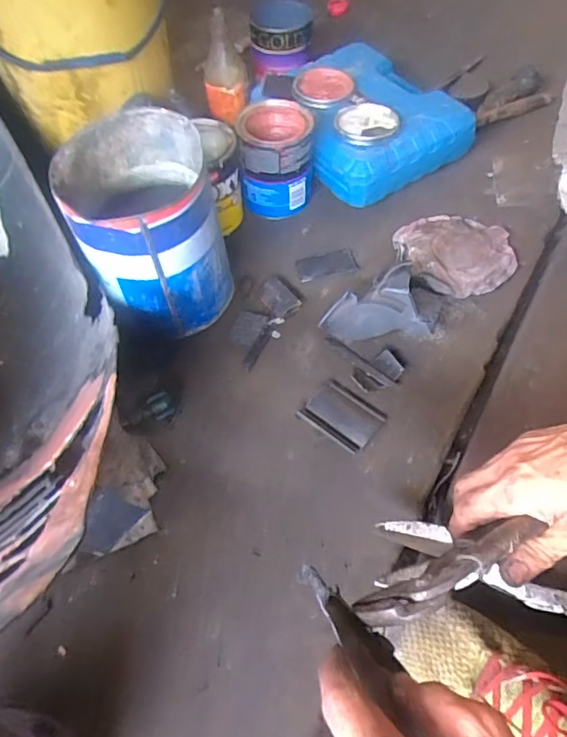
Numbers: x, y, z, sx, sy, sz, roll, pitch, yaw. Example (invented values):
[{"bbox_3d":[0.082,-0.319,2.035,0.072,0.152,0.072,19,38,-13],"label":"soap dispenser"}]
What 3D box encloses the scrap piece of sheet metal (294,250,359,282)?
[{"bbox_3d":[0.057,-0.140,0.705,0.079,0.004,0.047,-14,48,-3],"label":"scrap piece of sheet metal"}]

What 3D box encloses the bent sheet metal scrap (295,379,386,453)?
[{"bbox_3d":[0.064,0.053,0.580,0.082,0.010,0.061,34,63,21],"label":"bent sheet metal scrap"}]

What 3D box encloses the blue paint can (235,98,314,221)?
[{"bbox_3d":[-0.010,-0.291,0.737,0.099,0.120,0.100,7,57,5],"label":"blue paint can"}]

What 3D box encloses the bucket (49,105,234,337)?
[{"bbox_3d":[-0.153,-0.155,0.607,0.151,0.197,0.168,-20,58,-11],"label":"bucket"}]

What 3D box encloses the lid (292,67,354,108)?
[{"bbox_3d":[0.061,-0.435,0.803,0.091,0.022,0.106,19,59,14],"label":"lid"}]

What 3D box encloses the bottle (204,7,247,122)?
[{"bbox_3d":[-0.089,-0.457,0.803,0.064,0.153,0.055,-6,56,-2],"label":"bottle"}]

